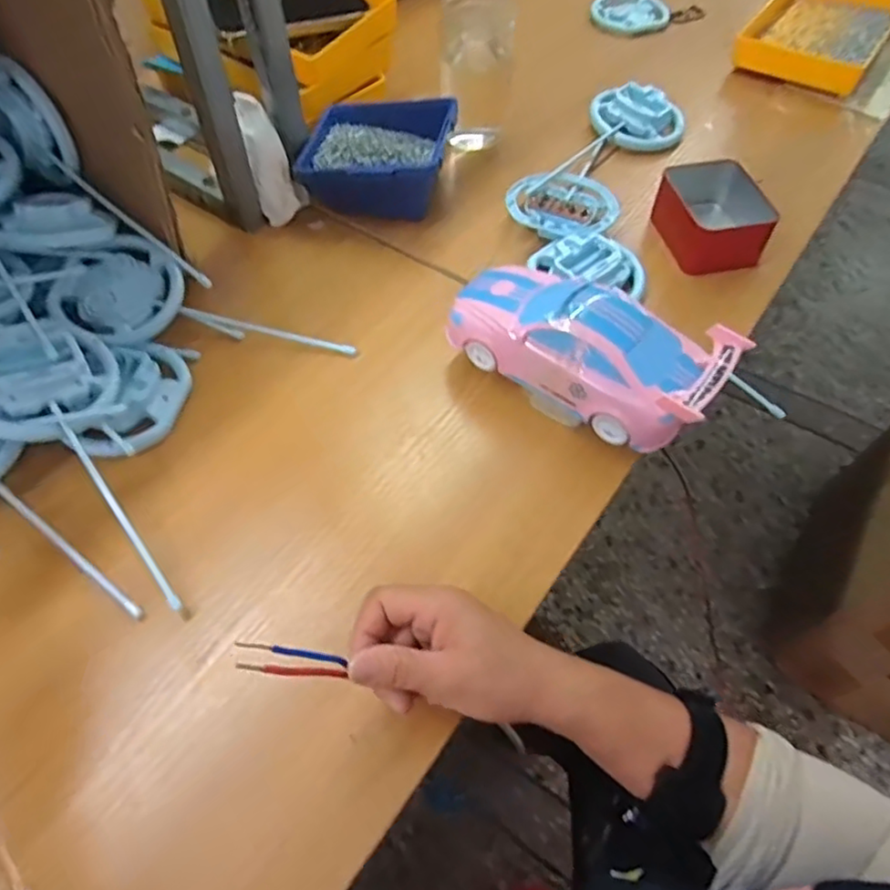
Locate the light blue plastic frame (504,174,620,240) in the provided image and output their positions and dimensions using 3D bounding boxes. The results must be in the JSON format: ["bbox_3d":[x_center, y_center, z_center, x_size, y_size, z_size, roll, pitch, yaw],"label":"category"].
[{"bbox_3d":[0.110,-0.227,0.595,0.103,0.011,0.088,36,63,21],"label":"light blue plastic frame"}]

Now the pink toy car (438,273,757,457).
[{"bbox_3d":[0.098,-0.068,0.463,0.190,0.086,0.076,33,62,19],"label":"pink toy car"}]

